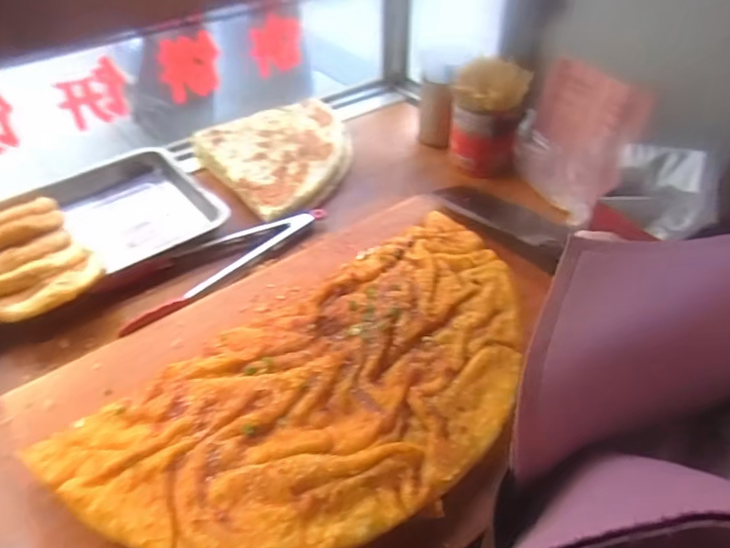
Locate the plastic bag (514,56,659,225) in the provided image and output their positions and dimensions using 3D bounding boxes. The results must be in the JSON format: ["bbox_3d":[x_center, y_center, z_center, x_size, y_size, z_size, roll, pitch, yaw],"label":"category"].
[{"bbox_3d":[0.299,-0.195,0.853,0.056,0.197,0.191,-18,41,-34],"label":"plastic bag"}]

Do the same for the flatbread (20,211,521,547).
[{"bbox_3d":[-0.011,0.098,0.561,0.492,0.025,0.252,-33,54,-30],"label":"flatbread"}]

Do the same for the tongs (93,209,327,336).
[{"bbox_3d":[-0.180,-0.023,0.757,0.300,0.033,0.097,-29,48,-32],"label":"tongs"}]

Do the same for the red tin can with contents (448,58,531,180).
[{"bbox_3d":[0.188,-0.232,0.925,0.099,0.165,0.105,1,39,-1],"label":"red tin can with contents"}]

